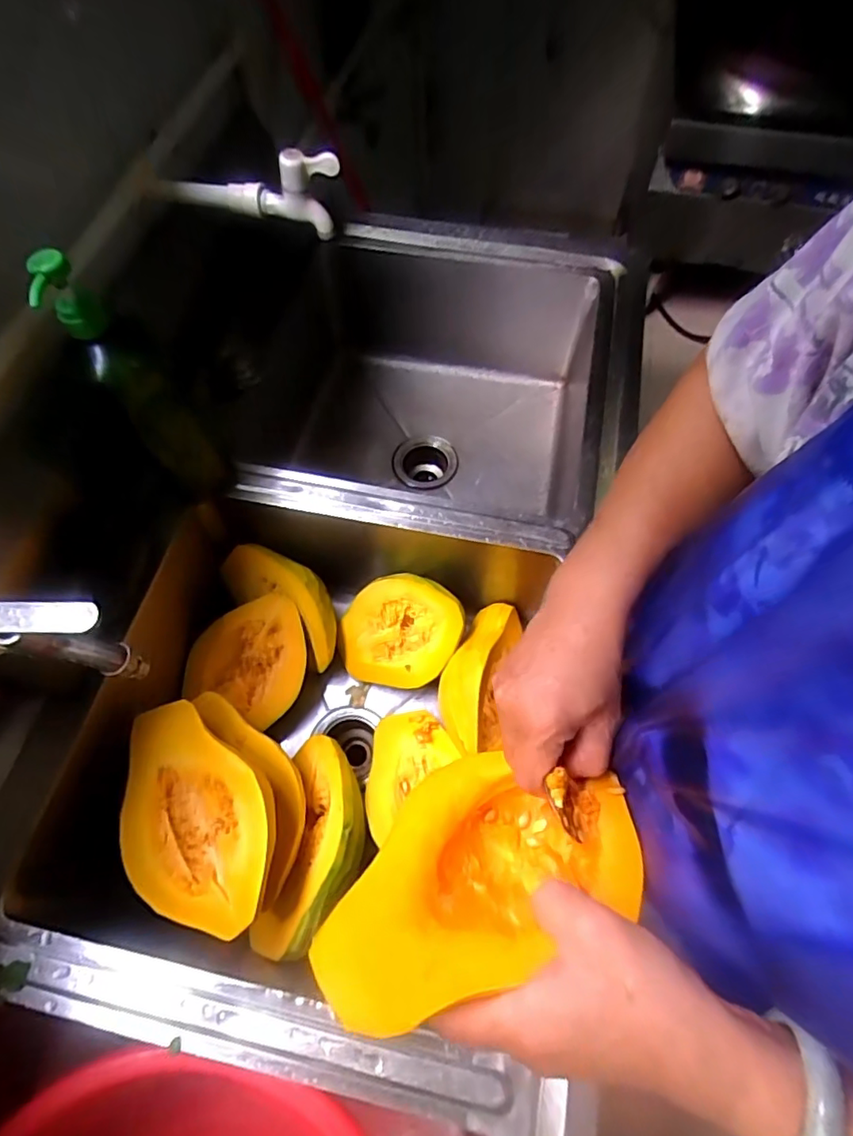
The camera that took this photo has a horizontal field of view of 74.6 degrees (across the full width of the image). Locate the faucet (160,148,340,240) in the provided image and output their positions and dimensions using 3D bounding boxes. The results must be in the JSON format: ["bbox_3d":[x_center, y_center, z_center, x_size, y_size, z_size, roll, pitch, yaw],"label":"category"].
[{"bbox_3d":[-0.189,-0.409,0.600,0.197,0.082,0.029,12,63,6],"label":"faucet"}]

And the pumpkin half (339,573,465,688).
[{"bbox_3d":[-0.030,0.086,0.782,0.162,0.170,0.063,18,19,17],"label":"pumpkin half"}]

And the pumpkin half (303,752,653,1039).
[{"bbox_3d":[0.041,0.179,0.336,0.229,0.060,0.135,-12,25,-28],"label":"pumpkin half"}]

